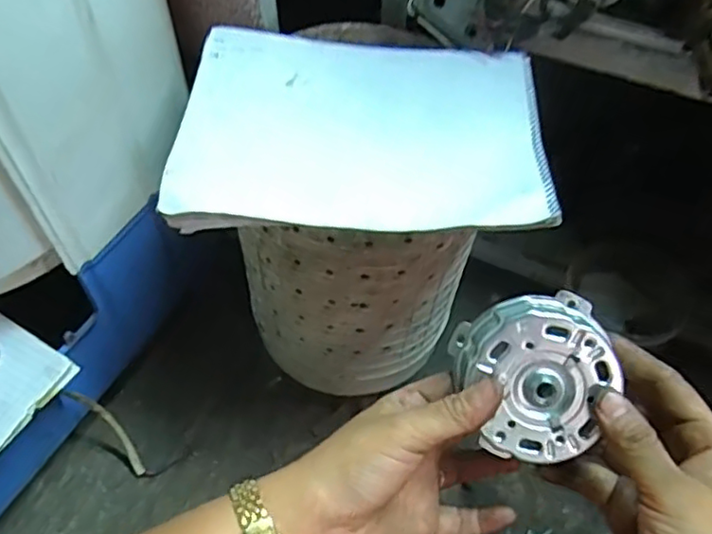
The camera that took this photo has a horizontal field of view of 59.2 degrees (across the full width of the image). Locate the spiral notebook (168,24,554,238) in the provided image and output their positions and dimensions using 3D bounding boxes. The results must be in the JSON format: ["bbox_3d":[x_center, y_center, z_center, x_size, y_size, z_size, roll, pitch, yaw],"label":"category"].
[{"bbox_3d":[0.005,-0.122,0.548,0.306,0.037,0.231,3,51,3],"label":"spiral notebook"}]

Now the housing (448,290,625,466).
[{"bbox_3d":[0.094,0.056,0.327,0.075,0.027,0.083,-16,93,7],"label":"housing"}]

